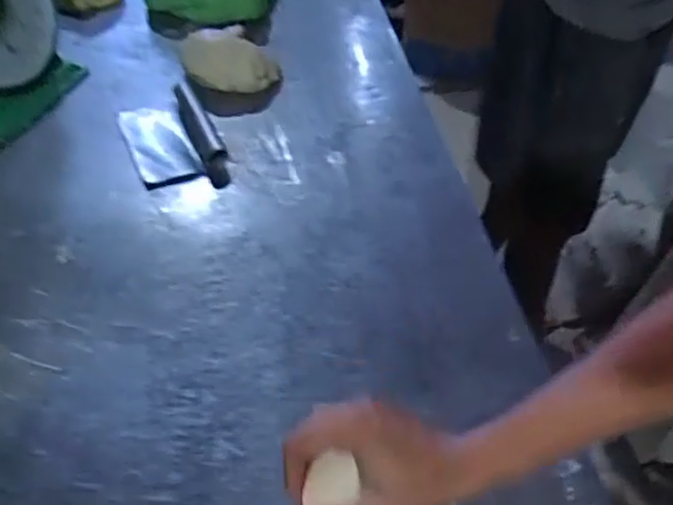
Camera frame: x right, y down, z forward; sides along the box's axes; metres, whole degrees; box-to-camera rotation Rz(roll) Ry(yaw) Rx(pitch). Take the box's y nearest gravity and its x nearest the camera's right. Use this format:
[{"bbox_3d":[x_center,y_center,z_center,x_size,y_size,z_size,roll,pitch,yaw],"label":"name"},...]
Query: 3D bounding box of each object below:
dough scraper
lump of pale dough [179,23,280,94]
[{"bbox_3d":[-0.186,-0.135,0.749,0.091,0.032,0.138,-16,50,-21],"label":"dough scraper"},{"bbox_3d":[-0.132,-0.246,0.847,0.121,0.056,0.066,2,46,-5],"label":"lump of pale dough"}]

